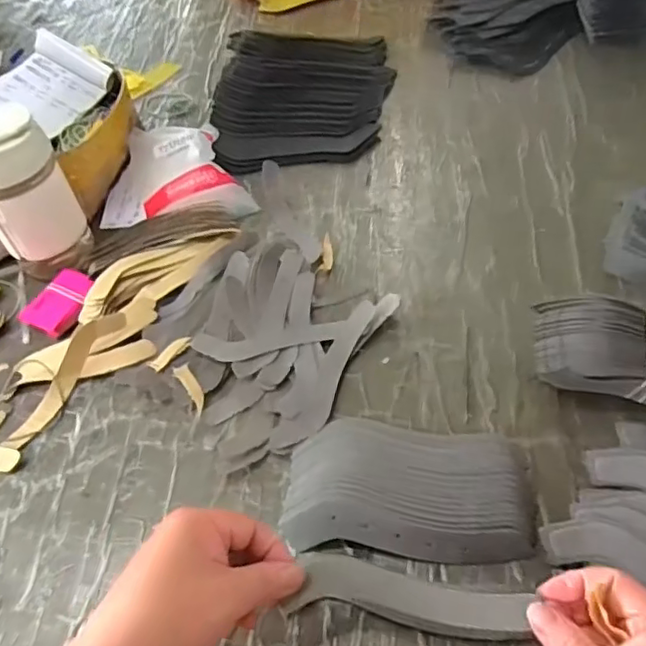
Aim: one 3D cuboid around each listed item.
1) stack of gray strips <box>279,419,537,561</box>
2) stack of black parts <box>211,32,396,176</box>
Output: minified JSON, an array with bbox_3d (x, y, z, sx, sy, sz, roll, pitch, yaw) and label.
[{"bbox_3d":[0.062,0.114,0.436,0.172,0.030,0.100,3,52,8],"label":"stack of gray strips"},{"bbox_3d":[-0.025,-0.288,0.744,0.212,0.057,0.249,-1,52,5],"label":"stack of black parts"}]

